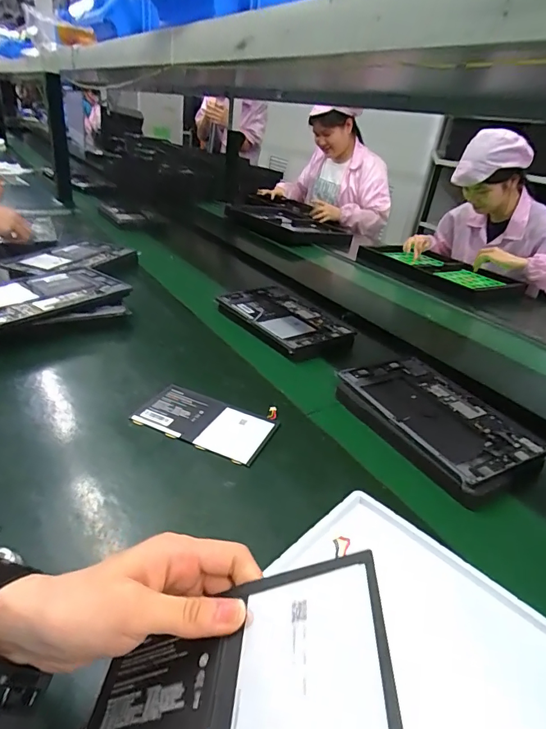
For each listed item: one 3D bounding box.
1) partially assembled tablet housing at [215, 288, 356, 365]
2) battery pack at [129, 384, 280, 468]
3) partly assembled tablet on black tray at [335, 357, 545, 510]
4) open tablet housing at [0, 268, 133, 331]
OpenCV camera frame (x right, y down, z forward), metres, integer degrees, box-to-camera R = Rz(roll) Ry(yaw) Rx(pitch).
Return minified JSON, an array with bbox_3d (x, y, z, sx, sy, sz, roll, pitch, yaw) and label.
[{"bbox_3d":[0.031,-0.086,0.836,0.176,0.034,0.270,-17,37,-37],"label":"partially assembled tablet housing"},{"bbox_3d":[-0.083,0.069,0.548,0.170,0.006,0.099,18,34,18],"label":"battery pack"},{"bbox_3d":[0.226,0.074,0.596,0.177,0.028,0.260,-13,35,-30],"label":"partly assembled tablet on black tray"},{"bbox_3d":[-0.399,-0.122,0.742,0.164,0.021,0.243,27,35,29],"label":"open tablet housing"}]

